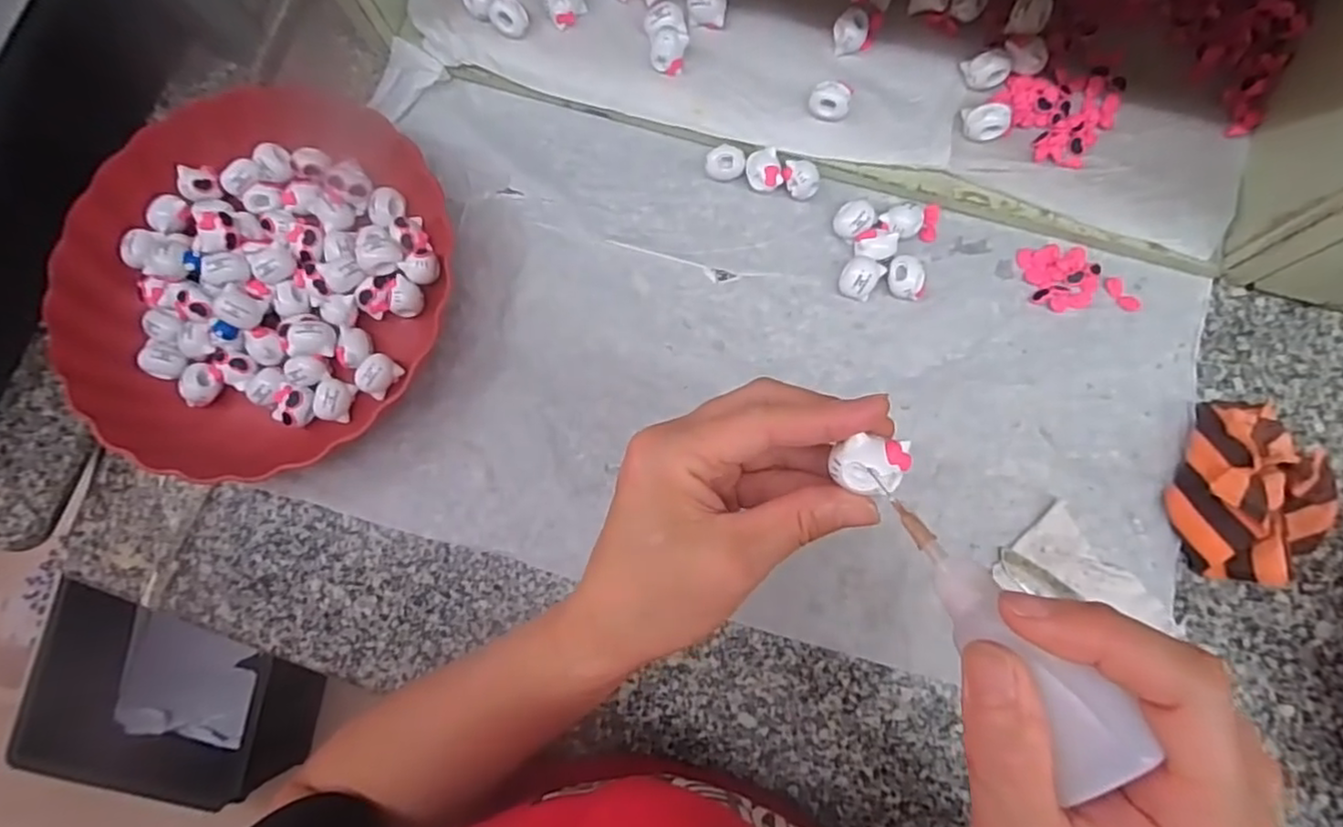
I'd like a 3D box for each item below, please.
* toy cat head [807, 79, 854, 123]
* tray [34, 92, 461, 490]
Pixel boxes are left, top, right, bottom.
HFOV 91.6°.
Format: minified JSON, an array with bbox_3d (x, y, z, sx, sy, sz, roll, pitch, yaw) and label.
[{"bbox_3d":[0.099,-0.194,0.408,0.024,0.019,0.019,14,84,5],"label":"toy cat head"},{"bbox_3d":[-0.265,-0.085,0.413,0.230,0.039,0.244,20,85,6],"label":"tray"}]

